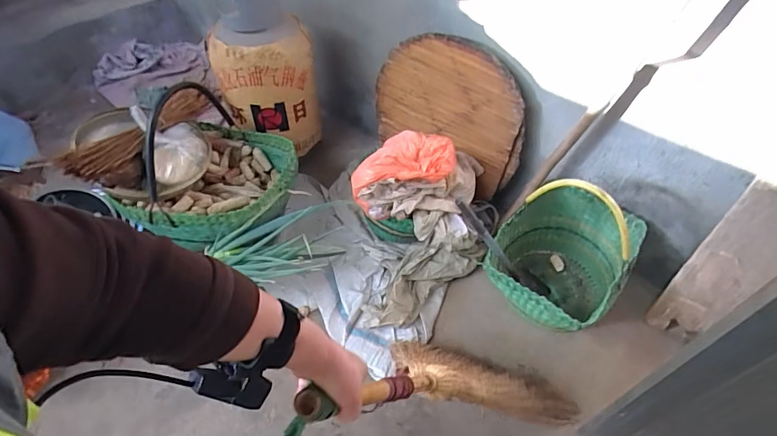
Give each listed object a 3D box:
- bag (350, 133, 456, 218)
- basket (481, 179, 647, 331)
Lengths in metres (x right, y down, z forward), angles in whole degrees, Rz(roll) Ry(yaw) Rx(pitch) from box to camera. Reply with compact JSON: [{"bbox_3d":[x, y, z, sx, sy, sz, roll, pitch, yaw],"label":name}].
[{"bbox_3d":[0.032,-0.128,1.201,0.296,0.170,0.137,-20,51,0],"label":"bag"},{"bbox_3d":[0.480,0.086,1.199,0.327,0.448,0.431,30,57,21],"label":"basket"}]

